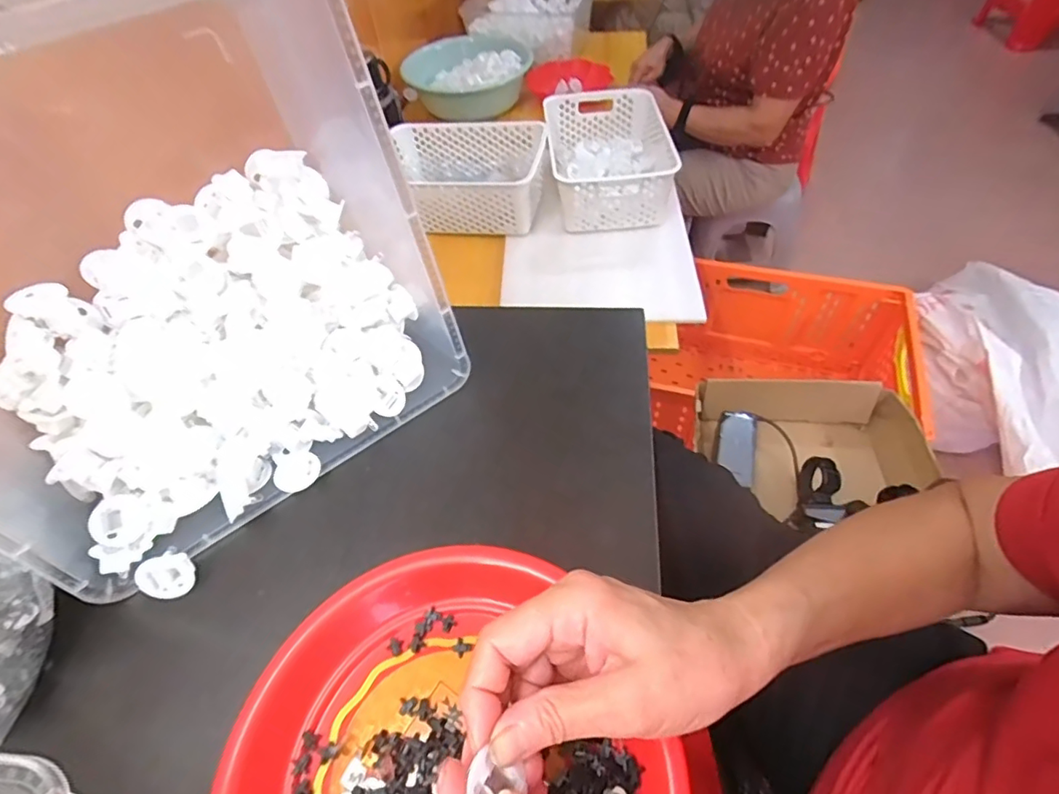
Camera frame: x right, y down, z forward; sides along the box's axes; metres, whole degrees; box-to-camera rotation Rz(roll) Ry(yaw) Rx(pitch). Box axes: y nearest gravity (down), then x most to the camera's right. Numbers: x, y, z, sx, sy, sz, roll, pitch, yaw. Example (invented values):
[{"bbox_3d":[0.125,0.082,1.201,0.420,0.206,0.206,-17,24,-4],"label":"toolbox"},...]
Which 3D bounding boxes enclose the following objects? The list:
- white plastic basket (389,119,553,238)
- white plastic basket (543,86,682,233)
[{"bbox_3d":[-0.125,-0.401,0.982,0.302,0.105,0.201,8,54,9],"label":"white plastic basket"},{"bbox_3d":[0.143,-0.437,0.993,0.208,0.113,0.308,-4,53,1],"label":"white plastic basket"}]

